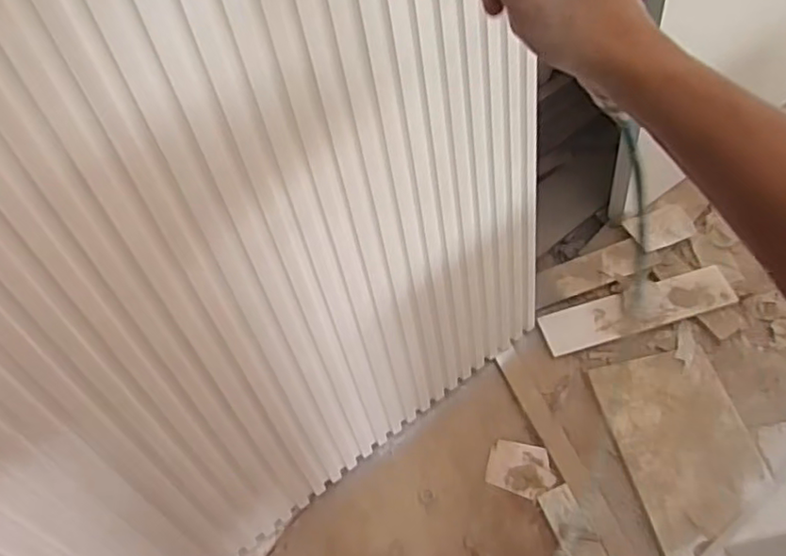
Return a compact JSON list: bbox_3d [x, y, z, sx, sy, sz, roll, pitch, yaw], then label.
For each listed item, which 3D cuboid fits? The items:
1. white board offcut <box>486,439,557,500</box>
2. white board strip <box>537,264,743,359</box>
[{"bbox_3d":[0.305,0.453,1.425,0.151,0.010,0.117,13,63,8],"label":"white board offcut"},{"bbox_3d":[0.654,0.083,1.602,0.521,0.017,0.115,-16,63,-8],"label":"white board strip"}]

